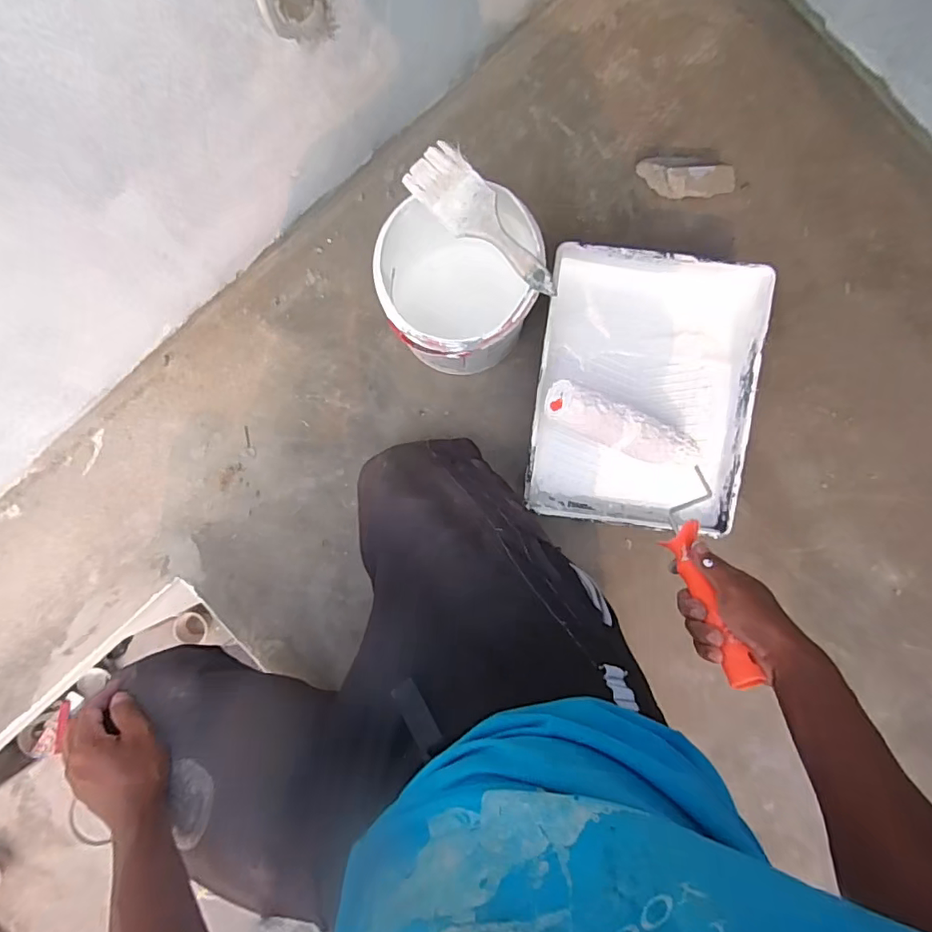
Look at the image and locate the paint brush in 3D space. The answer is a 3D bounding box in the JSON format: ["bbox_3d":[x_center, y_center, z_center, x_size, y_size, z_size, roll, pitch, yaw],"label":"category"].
[{"bbox_3d":[0.020,-0.249,0.547,0.058,0.016,0.190,-44,89,-2],"label":"paint brush"}]

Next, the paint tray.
[{"bbox_3d":[0.232,-0.093,0.692,0.269,0.103,0.337,8,90,-2],"label":"paint tray"}]

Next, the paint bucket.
[{"bbox_3d":[-0.008,-0.218,0.641,0.186,0.189,0.185,0,90,-2],"label":"paint bucket"}]

